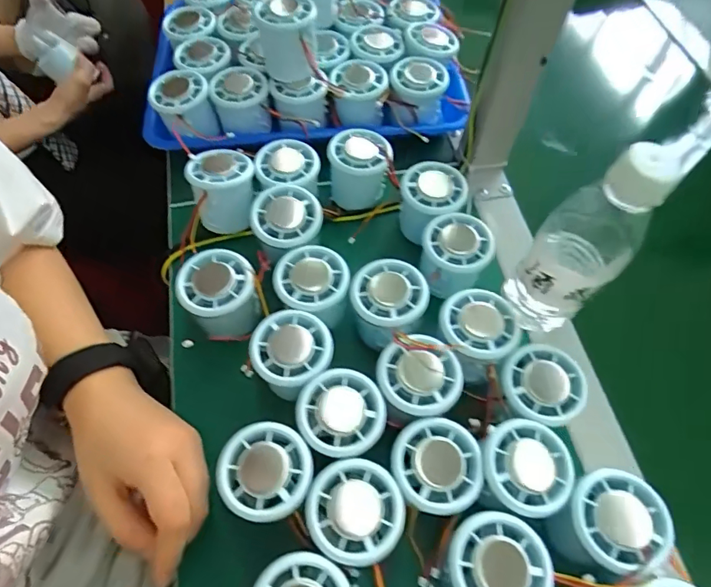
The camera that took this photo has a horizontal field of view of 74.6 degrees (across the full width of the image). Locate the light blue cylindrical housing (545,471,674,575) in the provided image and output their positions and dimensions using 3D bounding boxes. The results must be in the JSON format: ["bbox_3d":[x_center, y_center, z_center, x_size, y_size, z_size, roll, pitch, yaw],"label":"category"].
[{"bbox_3d":[0.158,0.144,0.296,0.056,0.046,0.053,1,61,-2],"label":"light blue cylindrical housing"}]

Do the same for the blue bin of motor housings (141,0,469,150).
[{"bbox_3d":[-0.064,-0.269,0.483,0.315,0.101,0.262,-10,62,-8],"label":"blue bin of motor housings"}]

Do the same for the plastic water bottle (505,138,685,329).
[{"bbox_3d":[0.157,-0.032,0.325,0.061,0.172,0.057,40,66,17],"label":"plastic water bottle"}]

